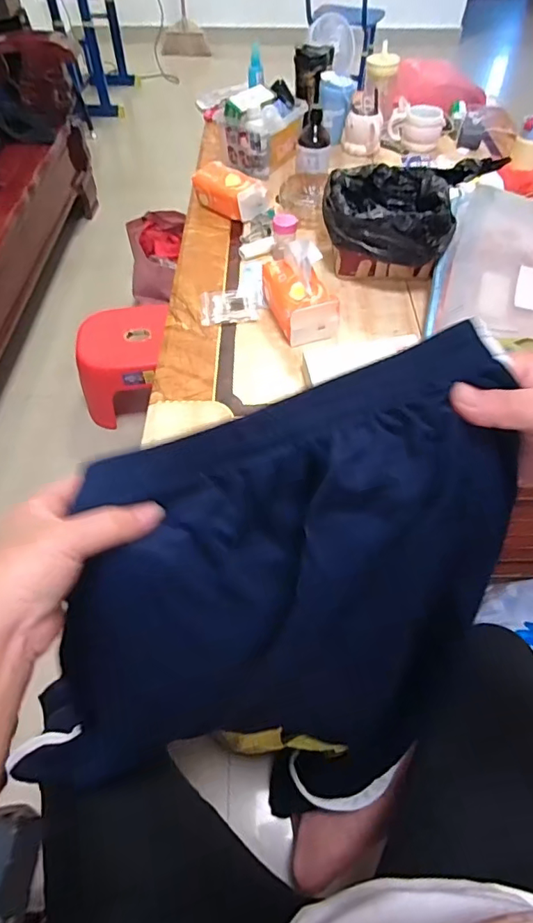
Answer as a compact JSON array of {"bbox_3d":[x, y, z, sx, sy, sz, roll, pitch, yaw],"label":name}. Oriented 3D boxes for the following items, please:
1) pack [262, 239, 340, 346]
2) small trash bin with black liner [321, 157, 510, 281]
[{"bbox_3d":[0.058,-0.292,0.824,0.088,0.137,0.131,-17,55,-12],"label":"pack"},{"bbox_3d":[0.220,-0.440,0.938,0.217,0.128,0.239,3,53,2],"label":"small trash bin with black liner"}]

